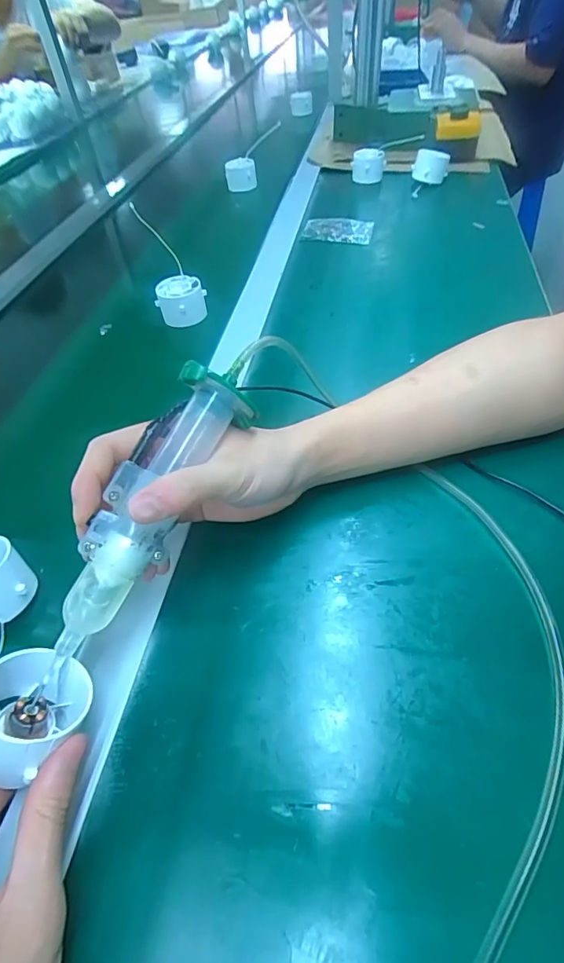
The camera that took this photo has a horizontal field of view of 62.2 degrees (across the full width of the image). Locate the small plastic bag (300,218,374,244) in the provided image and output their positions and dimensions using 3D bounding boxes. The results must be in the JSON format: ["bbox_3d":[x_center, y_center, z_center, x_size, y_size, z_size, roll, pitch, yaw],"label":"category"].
[{"bbox_3d":[0.079,-0.355,0.658,0.094,0.007,0.076,8,50,12],"label":"small plastic bag"}]

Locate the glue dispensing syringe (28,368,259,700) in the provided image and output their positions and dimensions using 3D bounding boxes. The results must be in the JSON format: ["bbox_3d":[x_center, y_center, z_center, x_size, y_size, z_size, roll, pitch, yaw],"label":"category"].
[{"bbox_3d":[-0.073,0.018,0.251,0.039,0.035,0.173,20,72,22],"label":"glue dispensing syringe"}]

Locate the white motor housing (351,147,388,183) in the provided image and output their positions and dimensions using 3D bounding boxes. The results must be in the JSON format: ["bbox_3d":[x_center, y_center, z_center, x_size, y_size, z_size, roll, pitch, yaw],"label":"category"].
[{"bbox_3d":[0.143,-0.520,0.771,0.055,0.041,0.046,-2,48,4],"label":"white motor housing"}]

